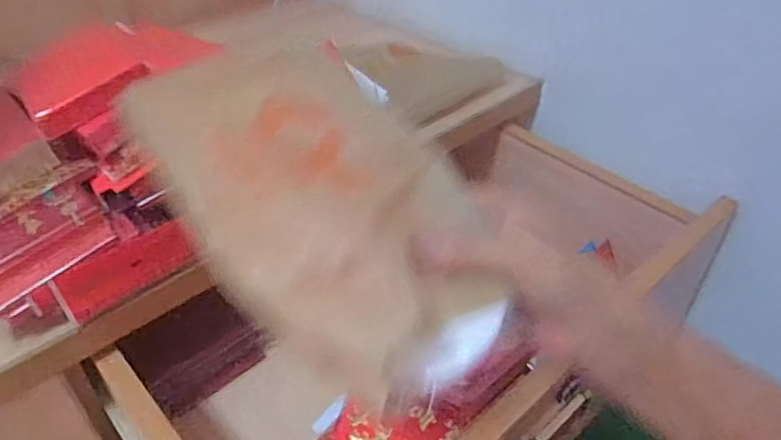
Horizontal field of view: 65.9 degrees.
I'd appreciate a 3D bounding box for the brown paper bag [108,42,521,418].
[{"bbox_3d":[-0.035,-0.020,0.315,0.129,0.041,0.218,-28,68,-33],"label":"brown paper bag"}]

